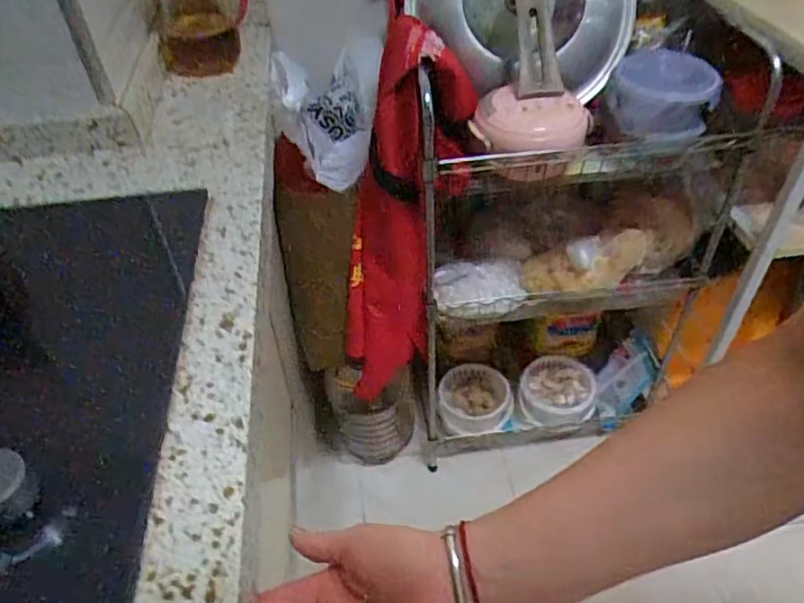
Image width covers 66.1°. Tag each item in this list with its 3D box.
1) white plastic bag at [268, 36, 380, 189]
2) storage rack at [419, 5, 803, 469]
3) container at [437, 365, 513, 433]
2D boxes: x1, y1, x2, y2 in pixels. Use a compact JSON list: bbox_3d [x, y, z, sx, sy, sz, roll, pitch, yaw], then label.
[{"bbox_3d":[-0.104,-0.279,0.899,0.114,0.165,0.200,7,45,9],"label":"white plastic bag"},{"bbox_3d":[0.288,-0.029,1.026,0.501,0.703,0.213,-4,44,-2],"label":"storage rack"},{"bbox_3d":[0.151,0.205,1.261,0.144,0.078,0.138,-1,44,2],"label":"container"}]

